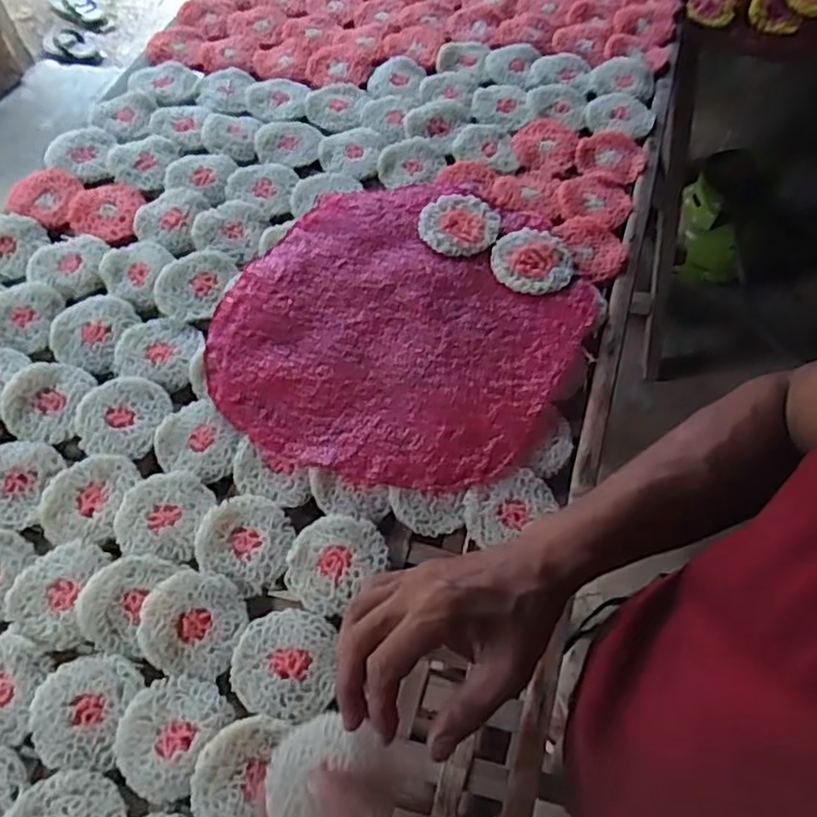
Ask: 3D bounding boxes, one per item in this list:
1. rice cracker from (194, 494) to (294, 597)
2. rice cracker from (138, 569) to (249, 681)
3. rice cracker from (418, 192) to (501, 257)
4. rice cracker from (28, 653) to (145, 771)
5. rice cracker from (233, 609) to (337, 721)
[{"bbox_3d":[-0.127,0.102,0.540,0.074,0.005,0.069,0,62,-1],"label":"rice cracker"},{"bbox_3d":[-0.159,0.157,0.507,0.073,0.006,0.071,12,62,6],"label":"rice cracker"},{"bbox_3d":[0.051,-0.188,0.695,0.077,0.010,0.079,-4,62,-3],"label":"rice cracker"},{"bbox_3d":[-0.227,0.210,0.481,0.069,0.004,0.072,6,62,2],"label":"rice cracker"},{"bbox_3d":[-0.090,0.183,0.498,0.071,0.006,0.072,1,62,0],"label":"rice cracker"}]

